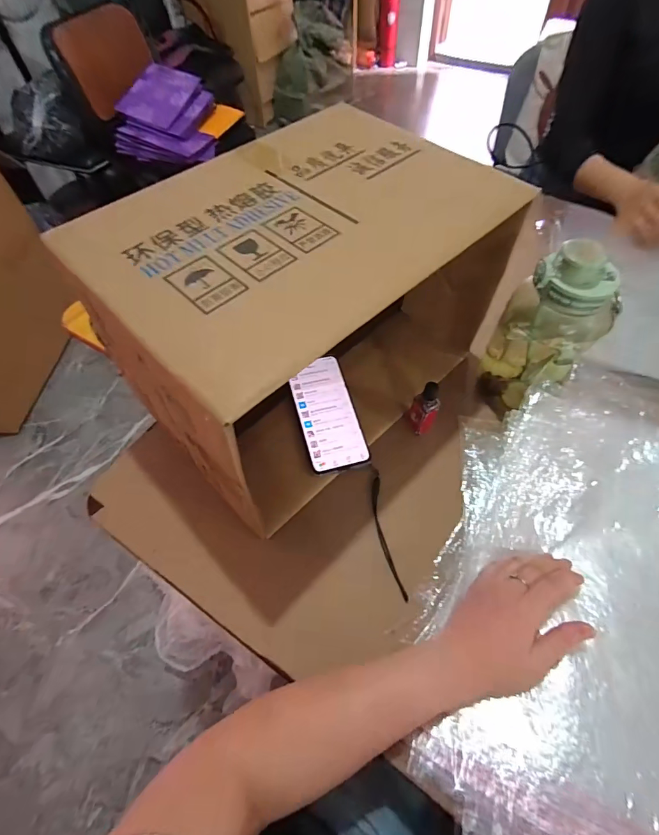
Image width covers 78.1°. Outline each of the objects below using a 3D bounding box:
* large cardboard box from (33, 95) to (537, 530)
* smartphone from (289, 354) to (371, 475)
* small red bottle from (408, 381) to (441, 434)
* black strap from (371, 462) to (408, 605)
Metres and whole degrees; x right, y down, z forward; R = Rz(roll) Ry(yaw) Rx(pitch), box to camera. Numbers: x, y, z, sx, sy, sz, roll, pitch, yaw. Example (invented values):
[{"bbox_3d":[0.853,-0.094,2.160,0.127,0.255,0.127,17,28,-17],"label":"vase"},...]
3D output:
[{"bbox_3d":[-0.022,-0.123,0.480,0.268,0.253,0.393,39,67,24],"label":"large cardboard box"},{"bbox_3d":[-0.003,-0.007,0.517,0.074,0.005,0.152,-12,67,-12],"label":"smartphone"},{"bbox_3d":[0.117,-0.010,0.504,0.029,0.083,0.025,-21,59,-11],"label":"small red bottle"},{"bbox_3d":[0.063,0.127,0.465,0.016,0.016,0.154,-9,57,-3],"label":"black strap"}]

